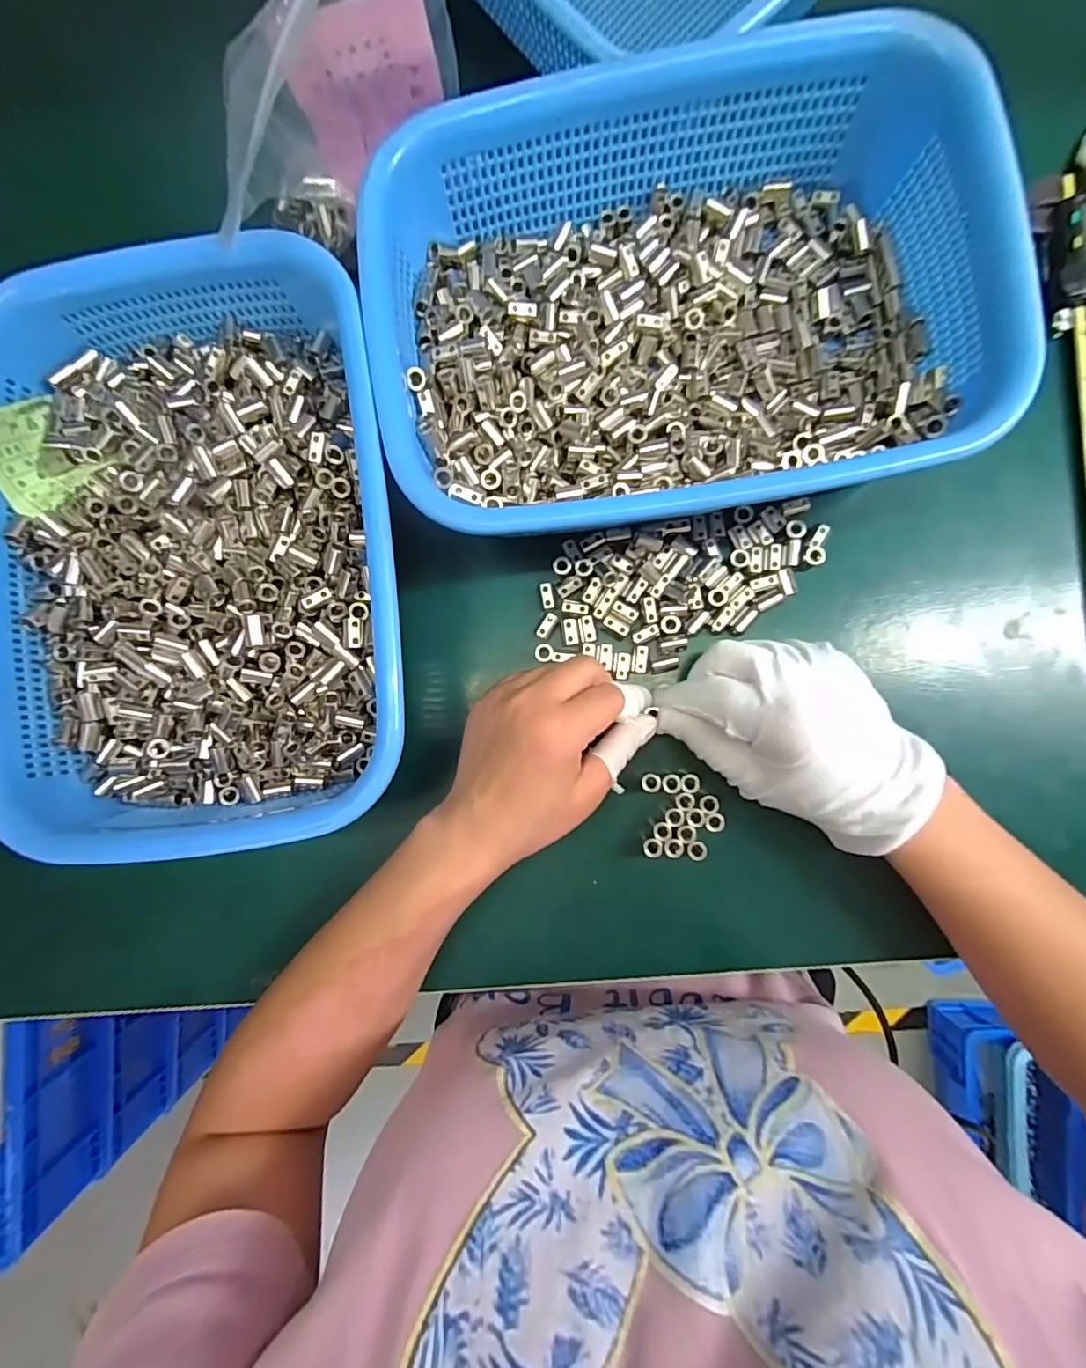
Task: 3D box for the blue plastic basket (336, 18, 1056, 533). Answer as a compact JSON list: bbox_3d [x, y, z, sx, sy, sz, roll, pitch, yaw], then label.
[{"bbox_3d":[0.060,-0.190,0.268,0.281,0.067,0.204,-6,87,3],"label":"blue plastic basket"}]

